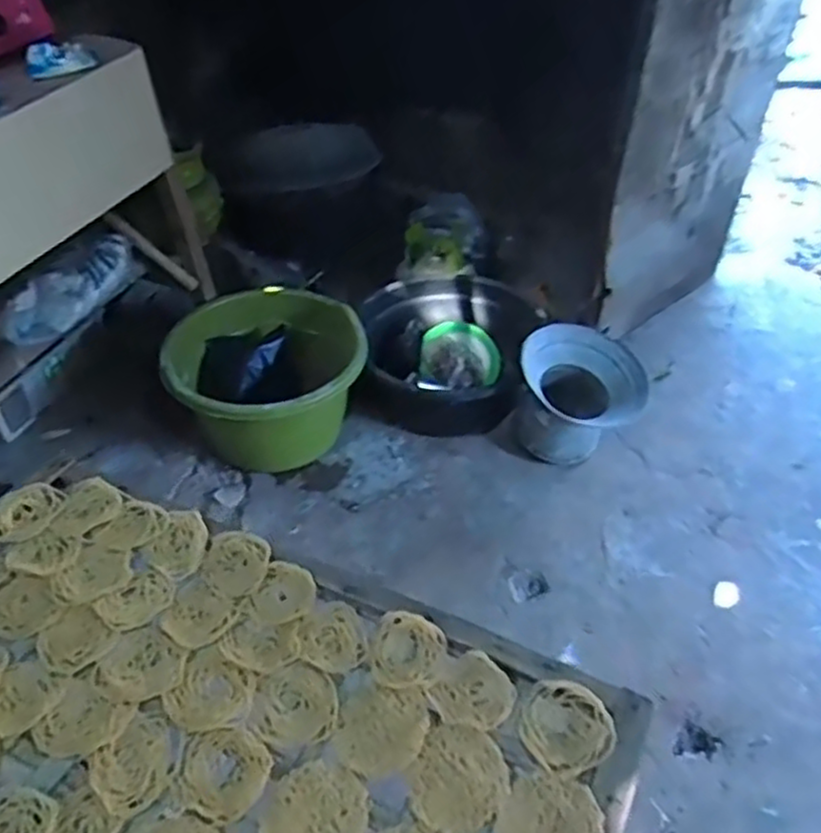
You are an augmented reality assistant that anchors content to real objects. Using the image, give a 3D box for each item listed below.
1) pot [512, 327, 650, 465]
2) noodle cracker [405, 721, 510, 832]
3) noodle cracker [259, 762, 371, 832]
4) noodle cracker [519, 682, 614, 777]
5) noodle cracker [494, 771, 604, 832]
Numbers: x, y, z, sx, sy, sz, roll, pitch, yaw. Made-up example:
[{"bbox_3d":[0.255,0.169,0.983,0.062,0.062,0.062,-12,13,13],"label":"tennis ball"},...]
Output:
[{"bbox_3d":[0.429,-0.036,1.886,0.318,0.262,0.286,14,46,13],"label":"pot"},{"bbox_3d":[0.035,0.259,0.530,0.067,0.004,0.074,23,49,21],"label":"noodle cracker"},{"bbox_3d":[-0.066,0.276,0.509,0.073,0.007,0.068,1,44,-1],"label":"noodle cracker"},{"bbox_3d":[0.116,0.230,0.553,0.063,0.009,0.066,1,44,-1],"label":"noodle cracker"},{"bbox_3d":[0.097,0.281,0.508,0.069,0.005,0.069,1,44,-1],"label":"noodle cracker"}]

